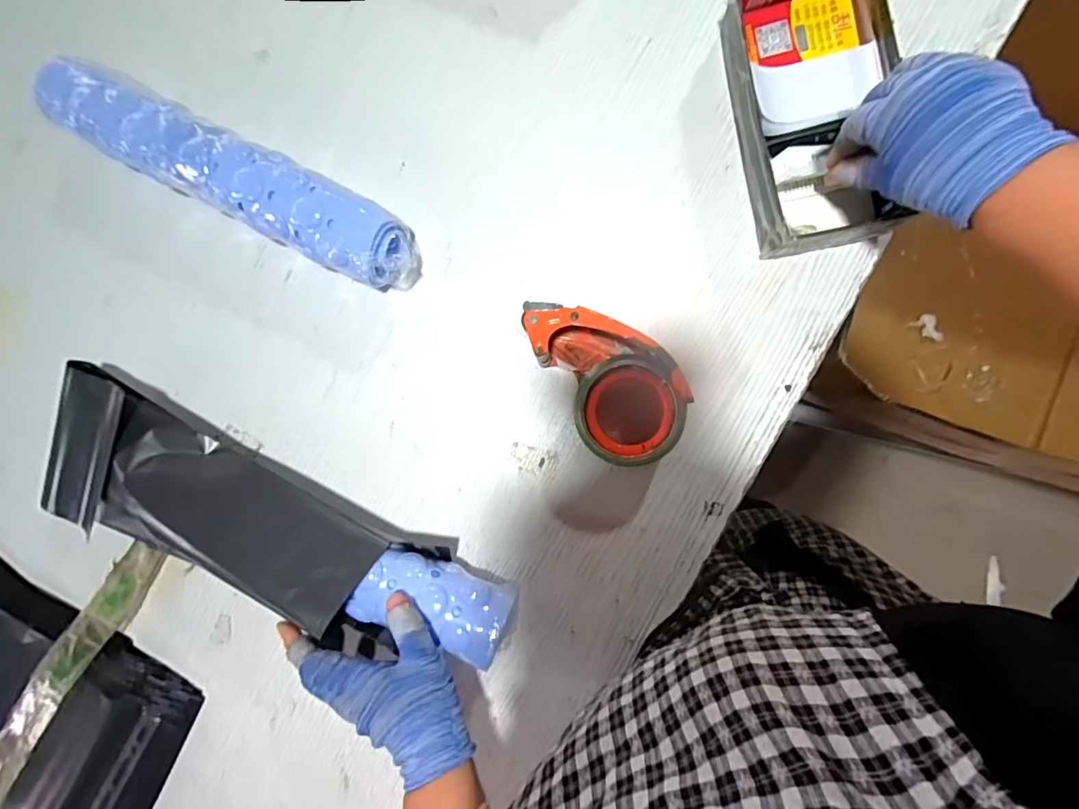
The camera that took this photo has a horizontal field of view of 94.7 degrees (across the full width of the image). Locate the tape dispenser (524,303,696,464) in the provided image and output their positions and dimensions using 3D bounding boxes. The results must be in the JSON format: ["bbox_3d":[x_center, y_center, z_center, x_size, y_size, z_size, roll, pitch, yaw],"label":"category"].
[{"bbox_3d":[0.059,-0.026,0.426,0.094,0.058,0.158,-32,86,6],"label":"tape dispenser"}]

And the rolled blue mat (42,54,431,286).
[{"bbox_3d":[-0.282,-0.211,0.466,0.376,0.074,0.075,29,92,6],"label":"rolled blue mat"}]

